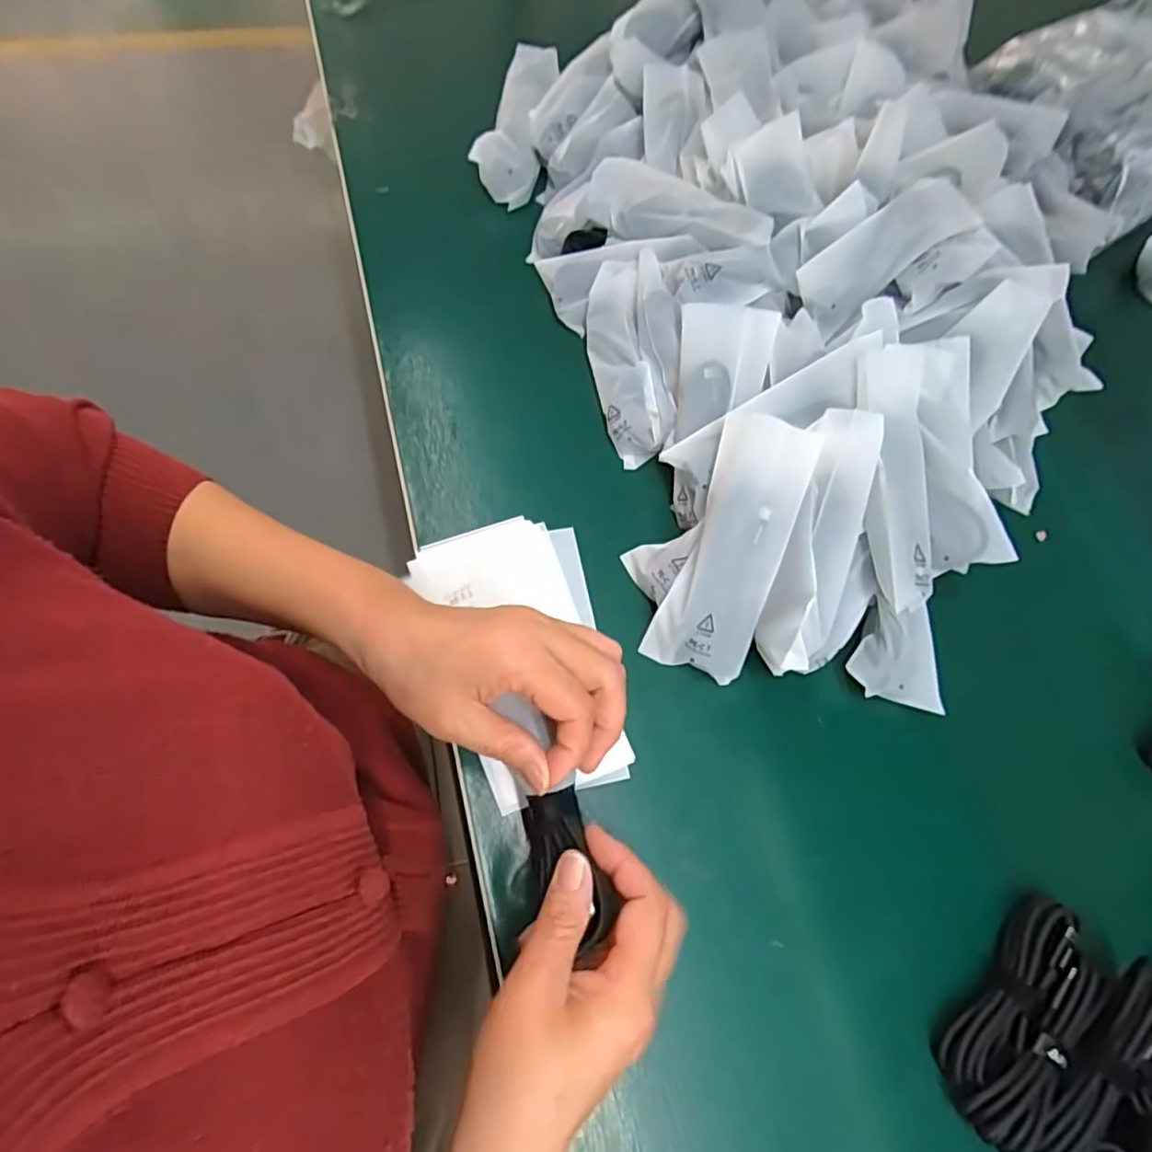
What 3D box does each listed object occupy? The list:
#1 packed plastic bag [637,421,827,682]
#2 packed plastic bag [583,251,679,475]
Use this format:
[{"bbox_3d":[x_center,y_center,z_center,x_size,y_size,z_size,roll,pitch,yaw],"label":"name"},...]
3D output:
[{"bbox_3d":[0.092,-0.015,0.376,0.056,0.017,0.153,21,95,5],"label":"packed plastic bag"},{"bbox_3d":[0.040,-0.148,0.433,0.057,0.028,0.141,-4,84,-3],"label":"packed plastic bag"}]

